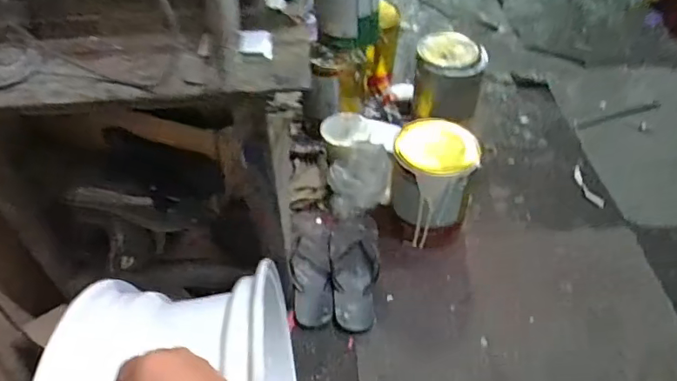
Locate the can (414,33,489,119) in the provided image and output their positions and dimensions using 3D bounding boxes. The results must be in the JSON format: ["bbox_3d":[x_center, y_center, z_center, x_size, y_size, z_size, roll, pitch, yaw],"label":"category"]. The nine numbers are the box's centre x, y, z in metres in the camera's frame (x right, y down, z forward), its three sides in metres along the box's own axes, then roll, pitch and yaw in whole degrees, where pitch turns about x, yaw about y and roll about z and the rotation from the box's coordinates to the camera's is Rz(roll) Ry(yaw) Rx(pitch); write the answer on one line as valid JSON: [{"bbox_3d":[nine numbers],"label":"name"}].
[{"bbox_3d":[0.265,-0.277,1.249,0.155,0.159,0.148,9,47,10],"label":"can"}]

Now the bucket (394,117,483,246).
[{"bbox_3d":[0.182,-0.008,1.021,0.159,0.231,0.135,8,47,9],"label":"bucket"}]

